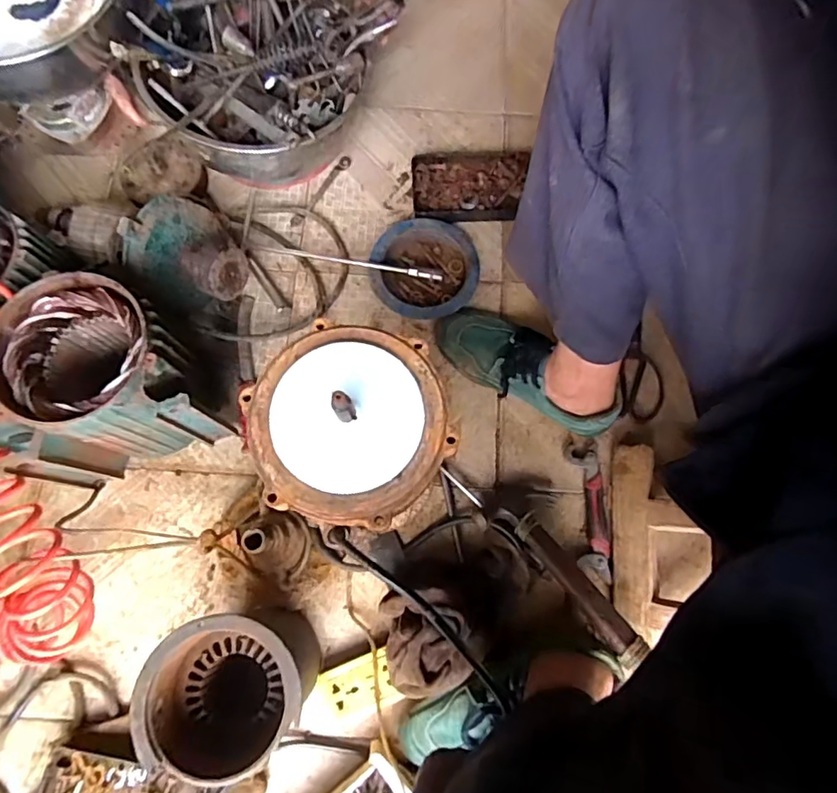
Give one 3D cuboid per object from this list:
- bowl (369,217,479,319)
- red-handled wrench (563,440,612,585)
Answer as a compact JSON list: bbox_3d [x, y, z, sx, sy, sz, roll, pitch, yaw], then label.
[{"bbox_3d":[0.007,-0.180,0.783,0.146,0.049,0.151,0,75,-1],"label":"bowl"},{"bbox_3d":[0.221,0.144,0.708,0.044,0.009,0.173,-2,75,-2],"label":"red-handled wrench"}]

